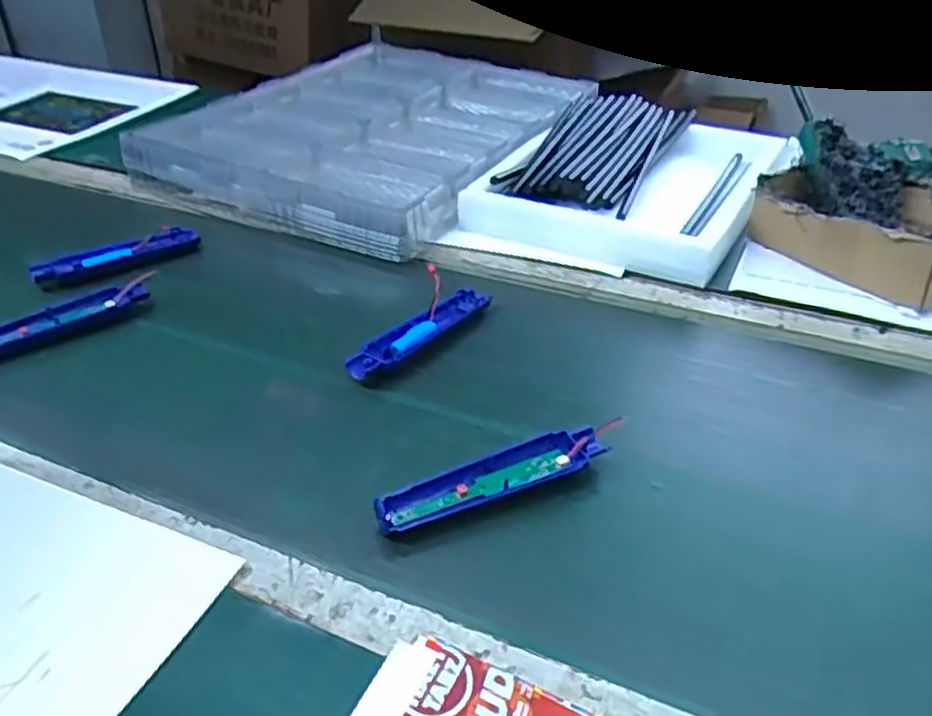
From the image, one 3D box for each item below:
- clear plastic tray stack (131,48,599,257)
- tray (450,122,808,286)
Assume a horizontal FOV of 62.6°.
[{"bbox_3d":[-0.112,-0.325,1.116,0.476,0.083,0.604,19,39,23],"label":"clear plastic tray stack"},{"bbox_3d":[0.216,-0.212,0.944,0.291,0.067,0.390,21,40,25],"label":"tray"}]

